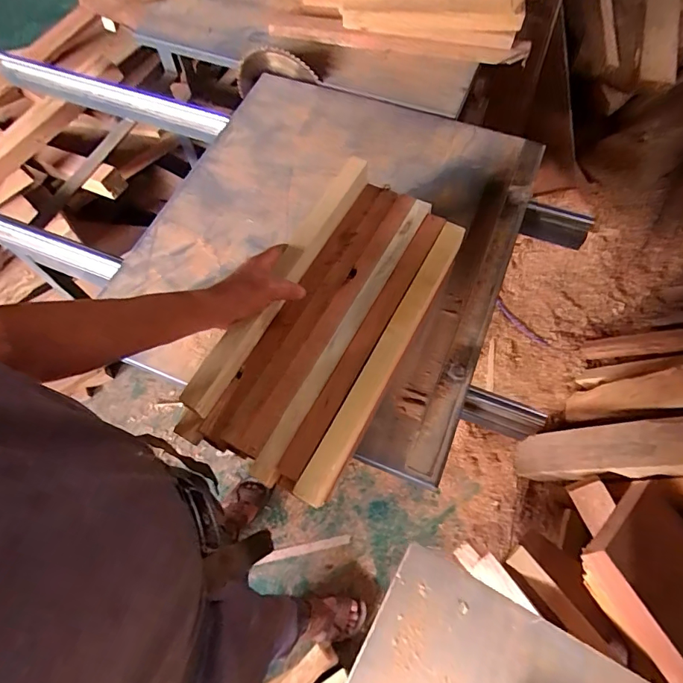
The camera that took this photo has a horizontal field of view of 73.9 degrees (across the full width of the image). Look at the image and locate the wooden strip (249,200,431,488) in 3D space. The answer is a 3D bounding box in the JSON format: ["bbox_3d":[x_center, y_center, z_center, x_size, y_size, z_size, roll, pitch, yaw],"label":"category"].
[{"bbox_3d":[0.010,-0.020,0.600,0.031,0.031,0.441,25,67,13],"label":"wooden strip"}]

